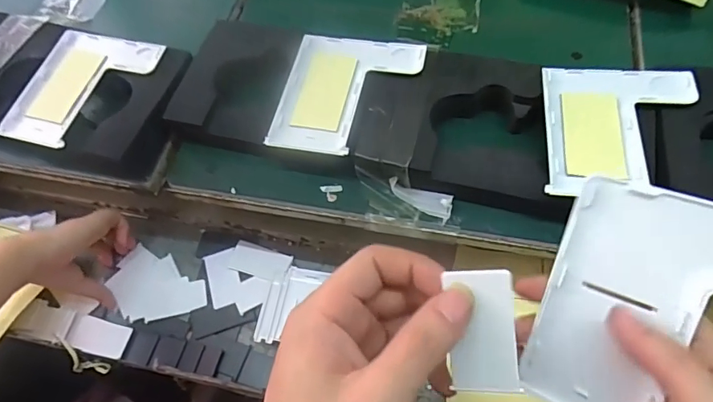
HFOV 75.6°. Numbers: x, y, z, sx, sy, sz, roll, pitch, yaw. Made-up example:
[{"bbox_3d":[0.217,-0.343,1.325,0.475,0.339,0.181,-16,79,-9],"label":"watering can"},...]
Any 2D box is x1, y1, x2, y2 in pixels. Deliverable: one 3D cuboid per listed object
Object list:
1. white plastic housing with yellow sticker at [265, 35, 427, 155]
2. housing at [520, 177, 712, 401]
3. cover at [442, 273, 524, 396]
[{"bbox_3d":[-0.007,-0.092,0.390,0.108,0.005,0.122,11,65,8],"label":"white plastic housing with yellow sticker"},{"bbox_3d":[0.150,0.061,0.220,0.112,0.007,0.123,19,102,29],"label":"housing"},{"bbox_3d":[0.058,0.060,0.211,0.028,0.004,0.058,-5,98,14],"label":"cover"}]

